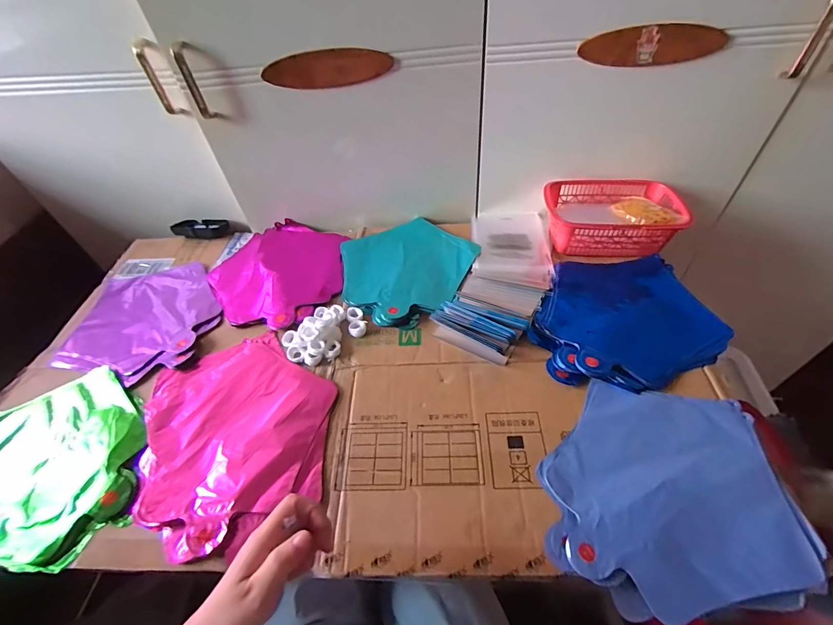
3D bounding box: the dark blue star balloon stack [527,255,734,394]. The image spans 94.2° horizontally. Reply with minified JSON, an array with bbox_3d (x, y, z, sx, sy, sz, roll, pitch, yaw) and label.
[{"bbox_3d":[0.301,0.006,0.571,0.252,0.043,0.246,1,49,6],"label":"dark blue star balloon stack"}]

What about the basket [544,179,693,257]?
[{"bbox_3d":[0.329,-0.165,0.668,0.211,0.067,0.143,1,50,7],"label":"basket"}]

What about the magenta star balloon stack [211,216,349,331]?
[{"bbox_3d":[-0.238,-0.079,0.686,0.239,0.025,0.248,17,53,19],"label":"magenta star balloon stack"}]

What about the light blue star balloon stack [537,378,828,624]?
[{"bbox_3d":[0.265,0.187,0.408,0.237,0.015,0.226,10,51,14],"label":"light blue star balloon stack"}]

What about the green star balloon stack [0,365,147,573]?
[{"bbox_3d":[-0.462,0.196,0.476,0.249,0.031,0.244,-22,51,-13],"label":"green star balloon stack"}]

